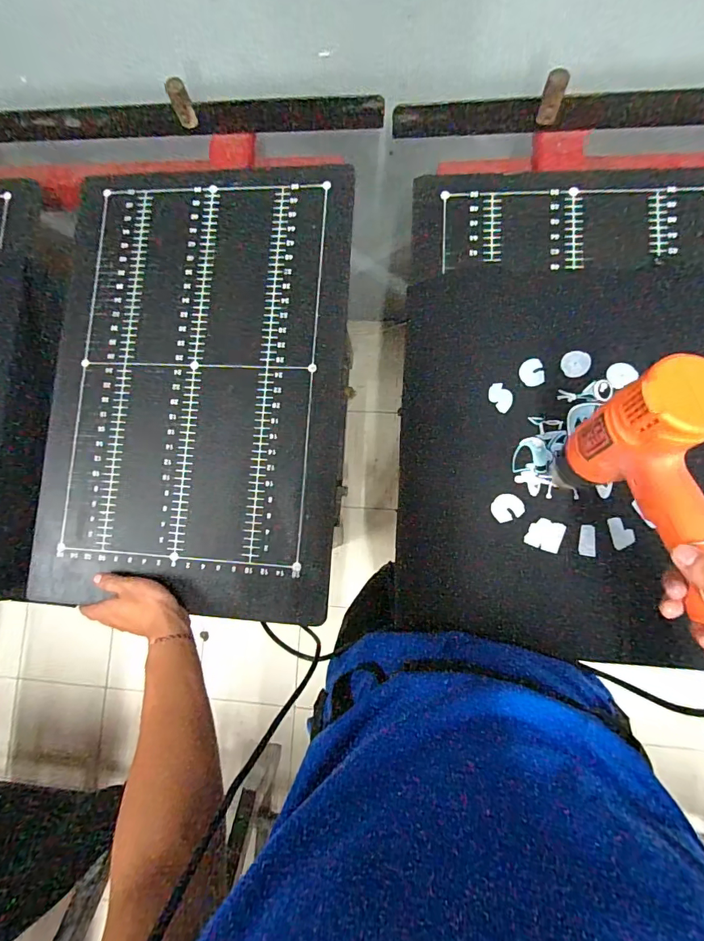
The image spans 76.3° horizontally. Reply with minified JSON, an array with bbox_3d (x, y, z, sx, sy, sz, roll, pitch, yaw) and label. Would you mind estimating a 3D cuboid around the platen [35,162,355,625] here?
[{"bbox_3d":[-0.211,-0.121,0.599,0.397,0.023,0.592,3,84,6],"label":"platen"}]

